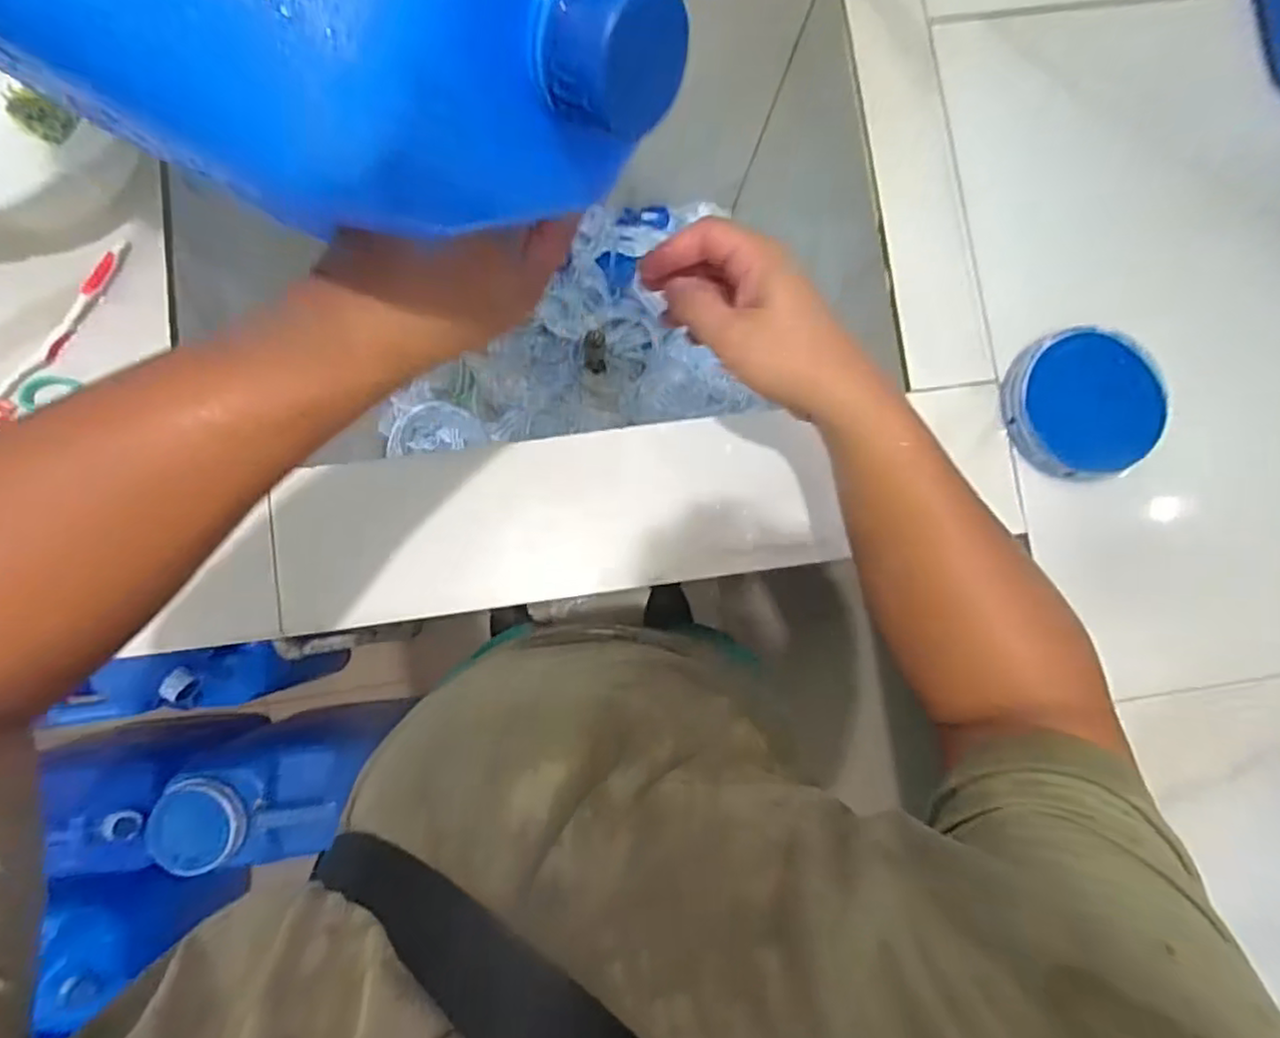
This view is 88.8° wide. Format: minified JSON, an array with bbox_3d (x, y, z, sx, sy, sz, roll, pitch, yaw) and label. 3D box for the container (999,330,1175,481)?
[{"bbox_3d":[0.359,-0.092,0.532,0.112,0.037,0.119,0,85,-2],"label":"container"}]

